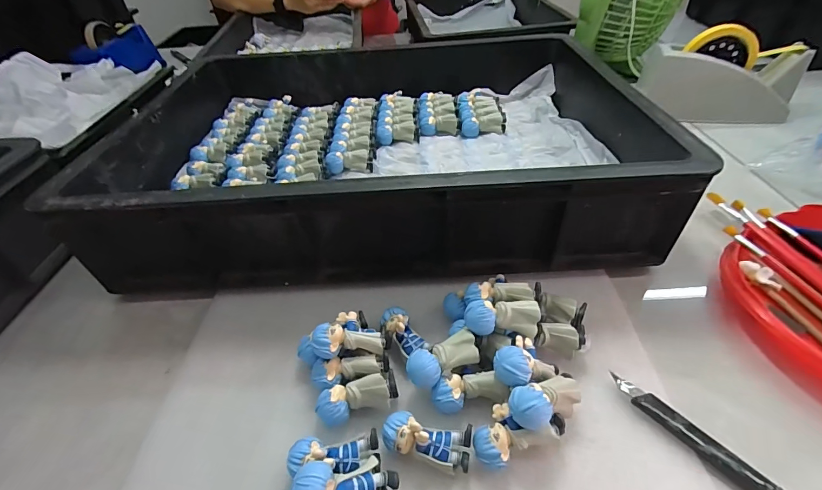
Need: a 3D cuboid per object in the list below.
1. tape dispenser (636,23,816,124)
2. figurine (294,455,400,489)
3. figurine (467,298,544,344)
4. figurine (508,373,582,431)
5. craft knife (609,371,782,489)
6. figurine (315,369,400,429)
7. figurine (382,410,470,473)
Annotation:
[{"bbox_3d":[0.485,-0.265,0.591,0.209,0.119,0.074,8,44,13],"label":"tape dispenser"},{"bbox_3d":[-0.038,0.149,0.227,0.061,0.019,0.031,16,42,-27],"label":"figurine"},{"bbox_3d":[0.074,0.058,0.295,0.059,0.019,0.024,1,44,6],"label":"figurine"},{"bbox_3d":[0.096,0.108,0.260,0.061,0.022,0.026,0,42,-33],"label":"figurine"},{"bbox_3d":[0.208,0.142,0.259,0.016,0.010,0.138,-33,51,-27],"label":"craft knife"},{"bbox_3d":[-0.040,0.119,0.288,0.060,0.032,0.024,-18,46,-13],"label":"figurine"},{"bbox_3d":[0.011,0.137,0.261,0.060,0.034,0.028,7,45,11],"label":"figurine"}]

